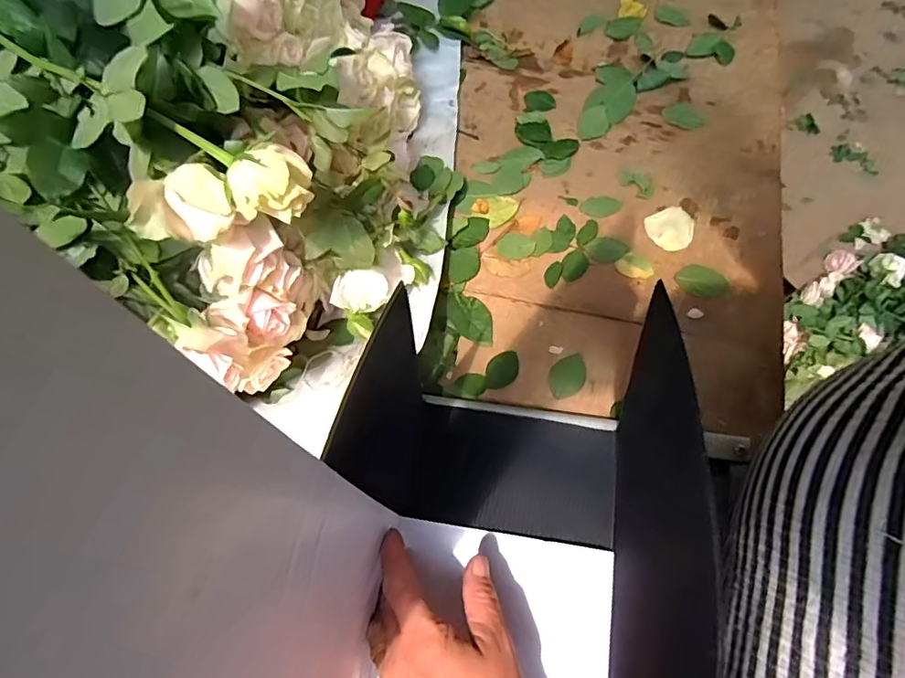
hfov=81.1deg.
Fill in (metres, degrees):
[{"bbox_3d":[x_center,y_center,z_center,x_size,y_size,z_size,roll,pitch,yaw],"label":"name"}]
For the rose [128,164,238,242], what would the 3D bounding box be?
[{"bbox_3d":[-0.162,-0.080,0.316,0.066,0.033,0.042,-5,65,1],"label":"rose"}]

